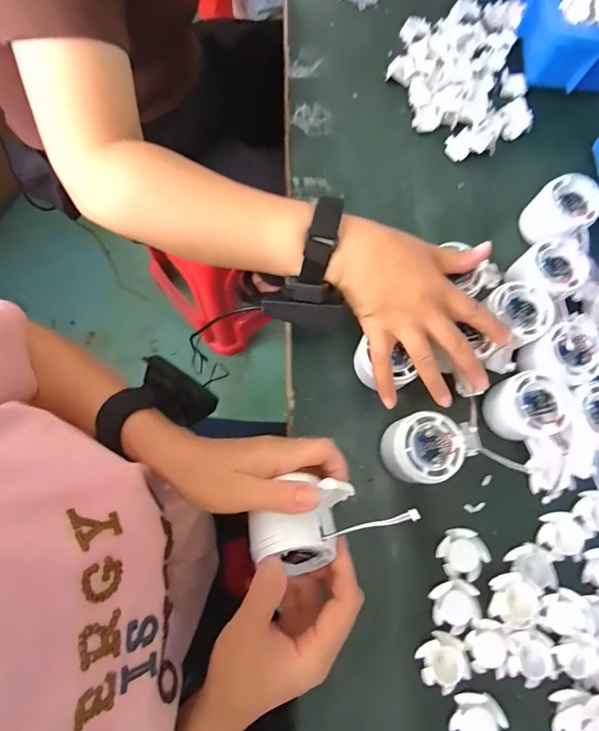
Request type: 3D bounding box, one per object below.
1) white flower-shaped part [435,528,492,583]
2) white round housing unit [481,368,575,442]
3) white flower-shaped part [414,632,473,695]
[{"bbox_3d":[0.144,0.167,0.370,0.041,0.012,0.040,0,76,-2],"label":"white flower-shaped part"},{"bbox_3d":[0.208,0.038,0.387,0.062,0.047,0.056,-20,77,-7],"label":"white round housing unit"},{"bbox_3d":[0.120,0.248,0.348,0.042,0.016,0.040,0,76,-2],"label":"white flower-shaped part"}]

